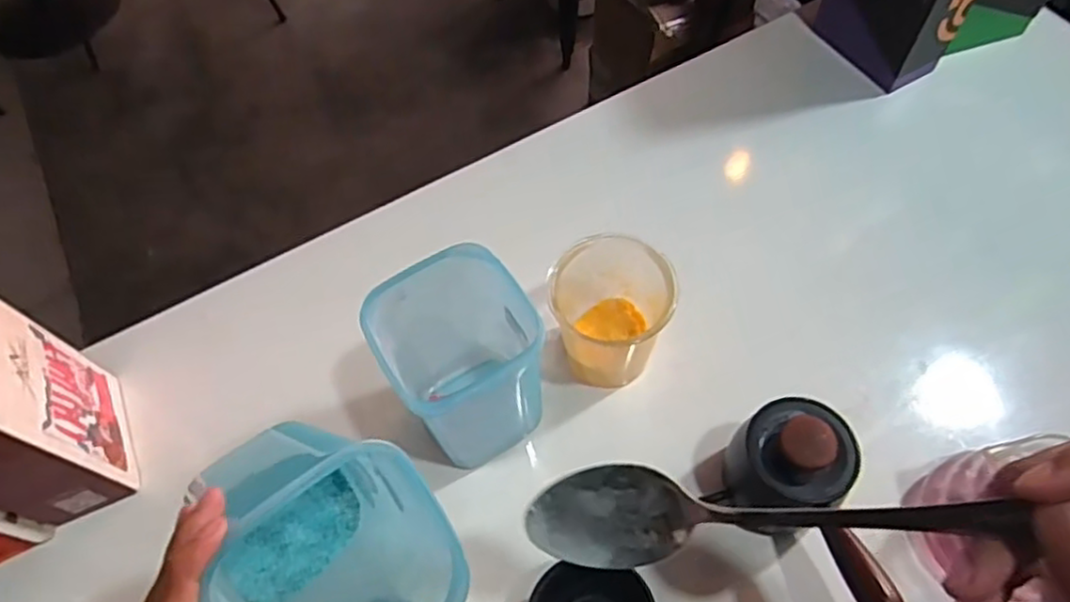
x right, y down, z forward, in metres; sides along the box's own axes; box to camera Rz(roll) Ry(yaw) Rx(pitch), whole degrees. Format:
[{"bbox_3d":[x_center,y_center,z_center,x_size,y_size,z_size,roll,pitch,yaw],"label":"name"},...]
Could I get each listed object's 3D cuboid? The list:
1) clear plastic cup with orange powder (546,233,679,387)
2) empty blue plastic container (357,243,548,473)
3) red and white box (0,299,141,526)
[{"bbox_3d":[0.055,0.011,0.526,0.093,0.101,0.072,15,62,12],"label":"clear plastic cup with orange powder"},{"bbox_3d":[-0.052,0.049,0.494,0.096,0.152,0.098,-29,62,-13],"label":"empty blue plastic container"},{"bbox_3d":[-0.360,0.079,0.480,0.074,0.160,0.106,-21,60,-8],"label":"red and white box"}]

